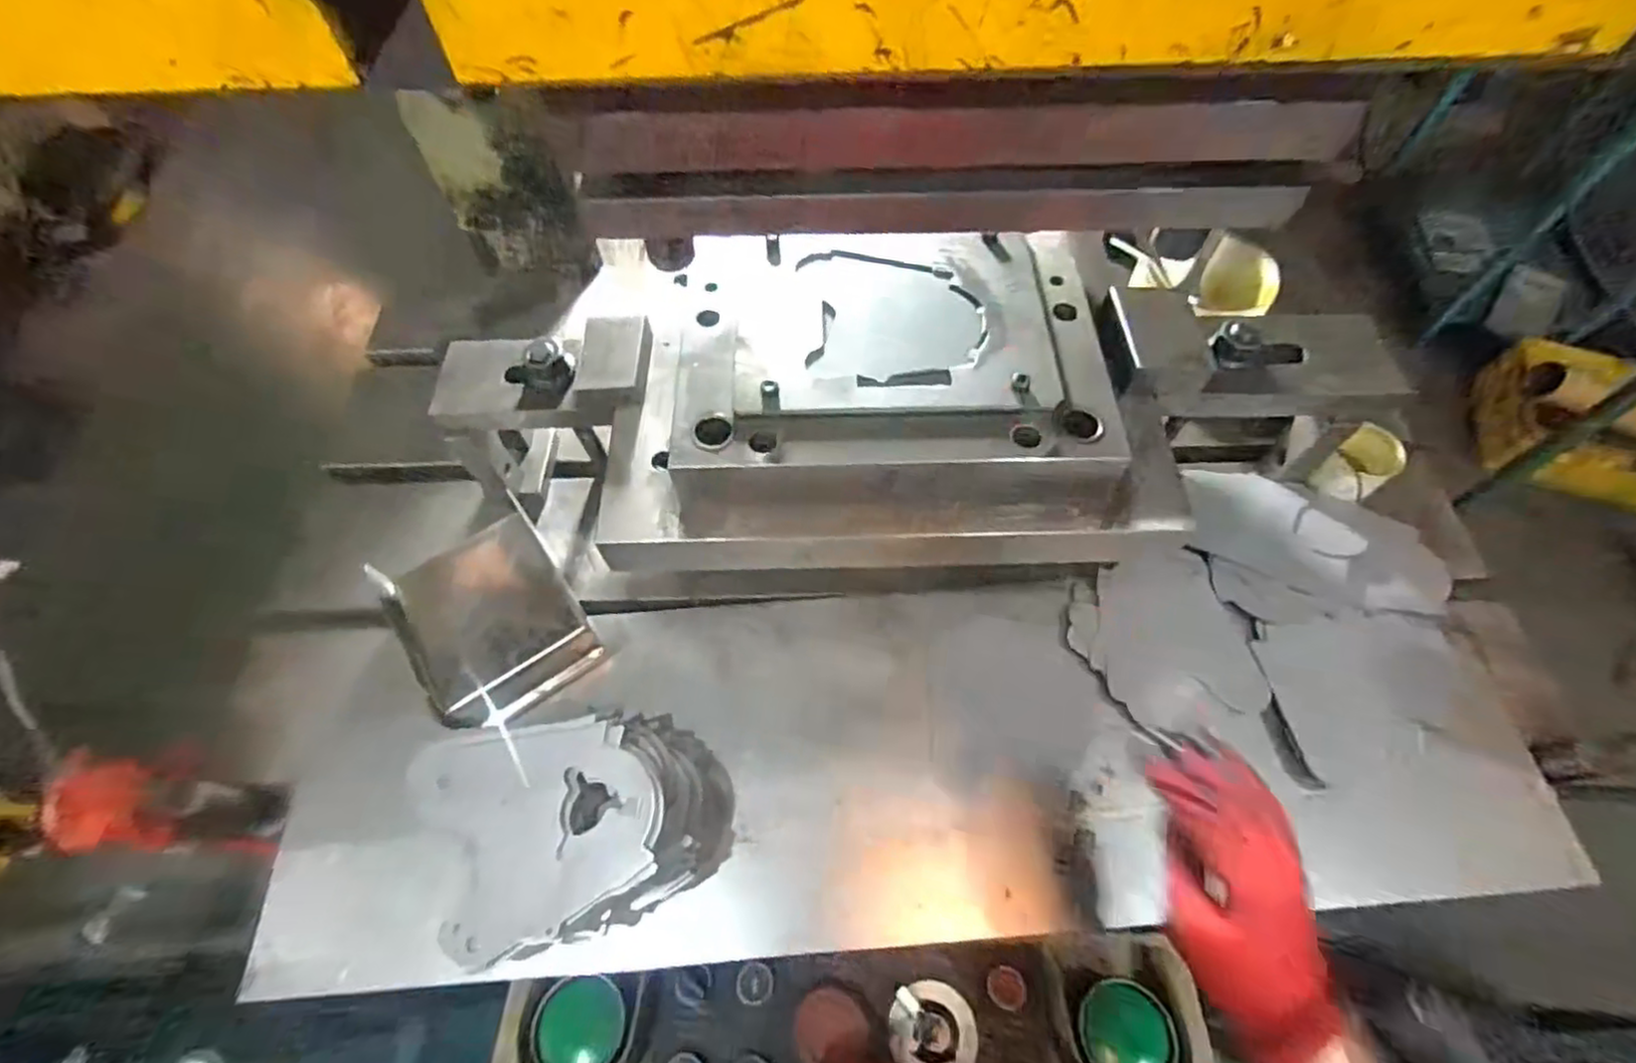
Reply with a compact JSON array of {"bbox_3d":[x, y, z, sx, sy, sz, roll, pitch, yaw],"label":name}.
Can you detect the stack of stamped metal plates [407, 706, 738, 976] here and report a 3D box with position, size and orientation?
[{"bbox_3d":[-0.161,0.205,0.488,0.184,0.133,0.137,-19,63,-9],"label":"stack of stamped metal plates"}]

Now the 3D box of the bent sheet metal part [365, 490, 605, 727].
[{"bbox_3d":[-0.278,0.078,0.601,0.132,0.060,0.163,-33,66,-15],"label":"bent sheet metal part"}]

